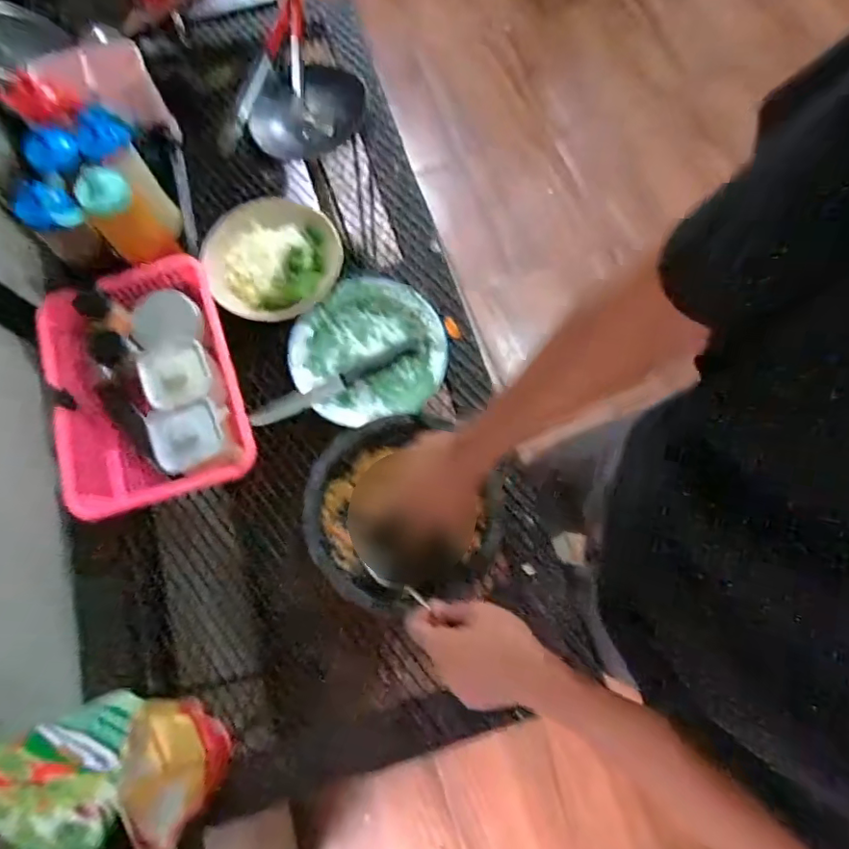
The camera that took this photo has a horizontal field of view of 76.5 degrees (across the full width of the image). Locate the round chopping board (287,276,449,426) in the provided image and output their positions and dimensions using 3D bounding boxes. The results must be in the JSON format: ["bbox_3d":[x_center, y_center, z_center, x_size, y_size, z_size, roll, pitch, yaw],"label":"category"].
[{"bbox_3d":[-0.081,-0.106,0.755,0.210,0.043,0.207,0,73,1],"label":"round chopping board"}]

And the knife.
[{"bbox_3d":[-0.121,-0.057,0.746,0.245,0.013,0.029,-27,74,-7],"label":"knife"}]

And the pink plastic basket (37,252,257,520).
[{"bbox_3d":[-0.360,-0.050,0.708,0.222,0.090,0.308,-16,73,-4],"label":"pink plastic basket"}]

